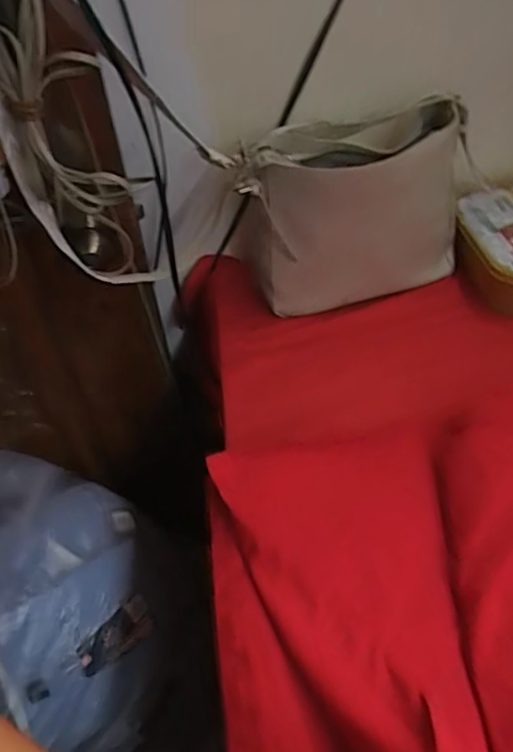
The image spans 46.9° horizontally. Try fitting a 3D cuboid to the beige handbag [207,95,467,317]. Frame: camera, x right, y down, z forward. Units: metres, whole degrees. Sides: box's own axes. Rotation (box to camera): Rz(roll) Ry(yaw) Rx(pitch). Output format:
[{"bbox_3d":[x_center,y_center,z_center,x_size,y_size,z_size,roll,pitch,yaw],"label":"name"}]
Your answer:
[{"bbox_3d":[0.122,-0.193,0.731,0.276,0.217,0.127,-17,49,-11],"label":"beige handbag"}]

